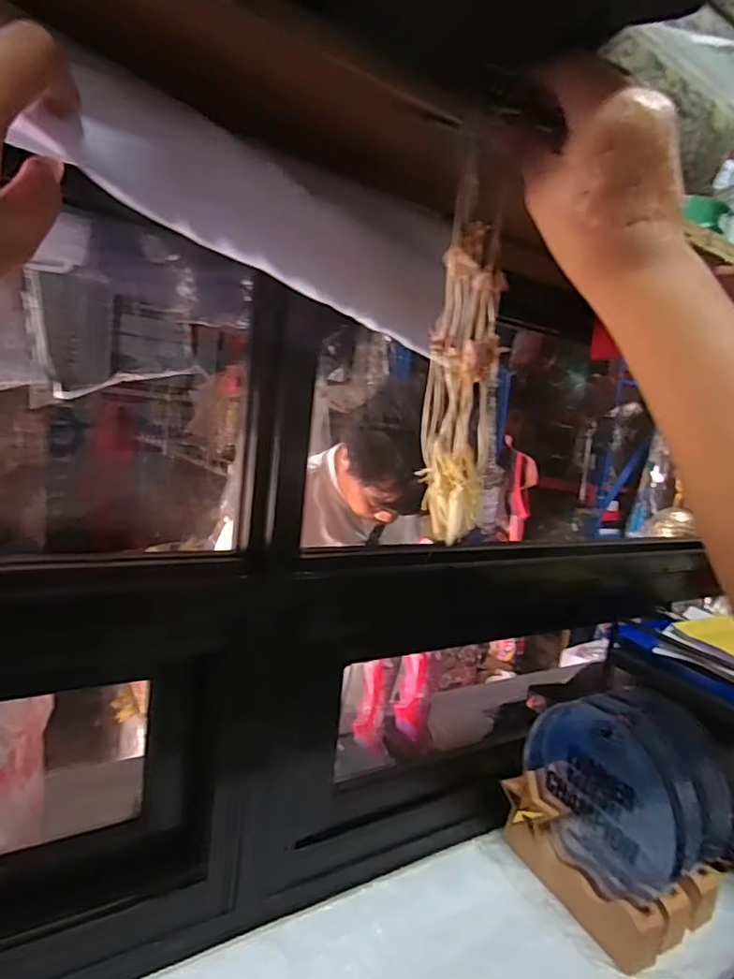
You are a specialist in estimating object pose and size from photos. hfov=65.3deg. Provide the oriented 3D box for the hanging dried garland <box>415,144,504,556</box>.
[{"bbox_3d":[0.060,-0.082,0.347,0.038,0.216,0.025,6,7,0],"label":"hanging dried garland"}]

